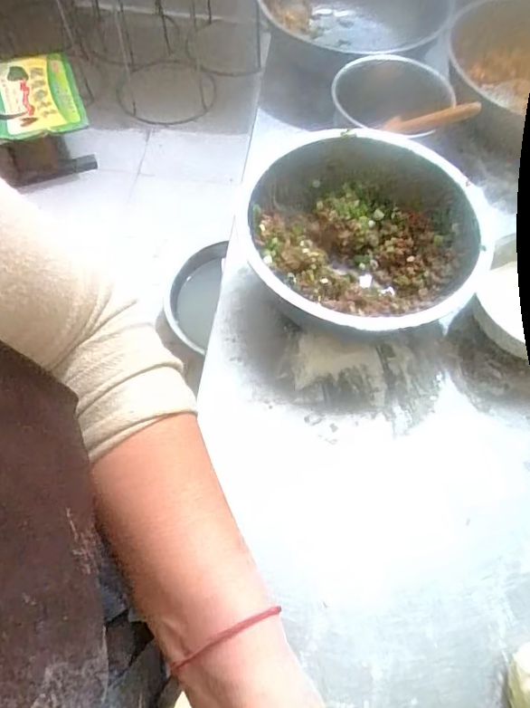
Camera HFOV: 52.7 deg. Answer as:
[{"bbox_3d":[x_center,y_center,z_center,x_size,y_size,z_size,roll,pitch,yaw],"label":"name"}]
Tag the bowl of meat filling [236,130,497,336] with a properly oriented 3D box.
[{"bbox_3d":[0.101,-0.107,0.538,0.211,0.092,0.221,1,63,-1],"label":"bowl of meat filling"}]

